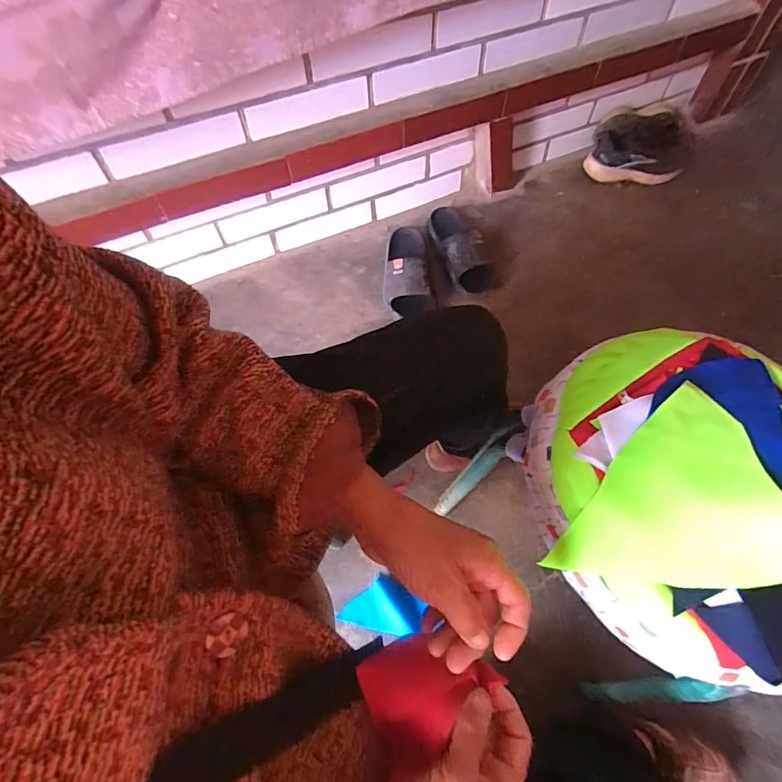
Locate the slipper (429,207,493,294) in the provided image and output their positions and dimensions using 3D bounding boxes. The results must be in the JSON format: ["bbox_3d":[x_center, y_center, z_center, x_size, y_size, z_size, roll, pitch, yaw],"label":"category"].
[{"bbox_3d":[0.153,-0.340,1.037,0.098,0.058,0.268,-16,63,-7],"label":"slipper"}]

